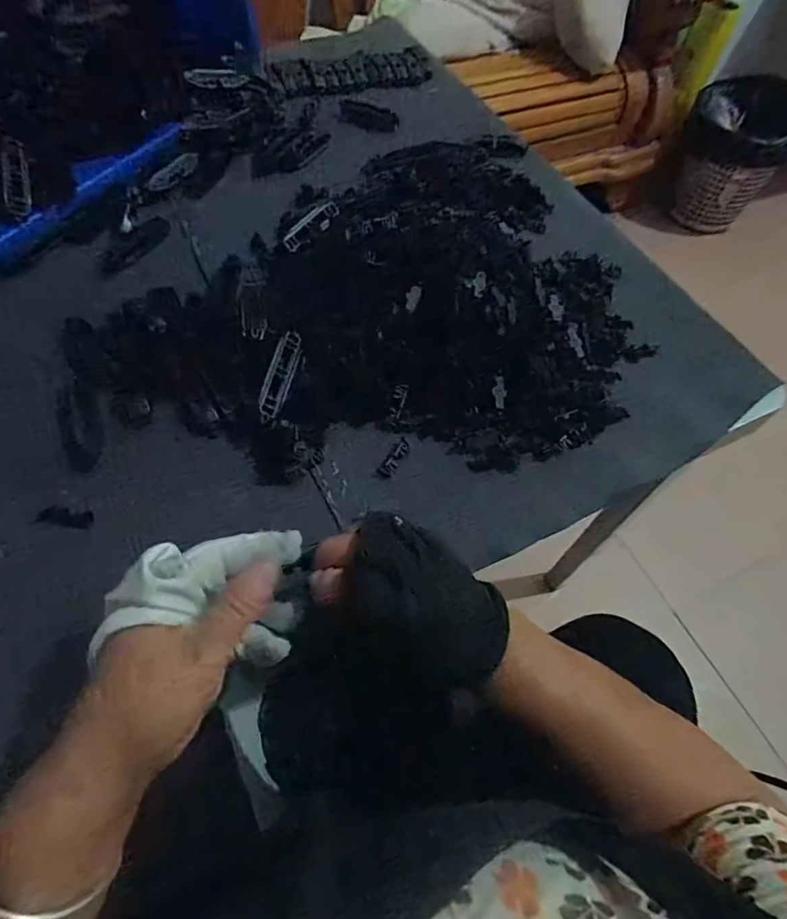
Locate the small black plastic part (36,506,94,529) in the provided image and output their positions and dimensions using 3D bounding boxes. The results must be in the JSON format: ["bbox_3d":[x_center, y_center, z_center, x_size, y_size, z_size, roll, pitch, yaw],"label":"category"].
[{"bbox_3d":[-0.238,0.042,0.388,0.036,0.007,0.012,5,59,-1],"label":"small black plastic part"}]

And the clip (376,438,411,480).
[{"bbox_3d":[0.001,-0.002,0.416,0.012,0.004,0.038,32,62,14],"label":"clip"}]

